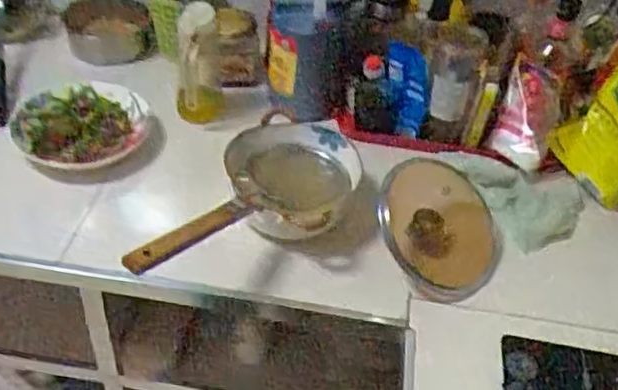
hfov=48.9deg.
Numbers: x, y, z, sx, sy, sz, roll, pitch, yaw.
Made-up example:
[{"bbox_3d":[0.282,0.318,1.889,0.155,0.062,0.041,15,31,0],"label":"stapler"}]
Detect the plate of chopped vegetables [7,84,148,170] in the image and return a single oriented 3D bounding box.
[{"bbox_3d":[-0.349,-0.115,1.061,0.198,0.028,0.201,3,44,-3],"label":"plate of chopped vegetables"}]

